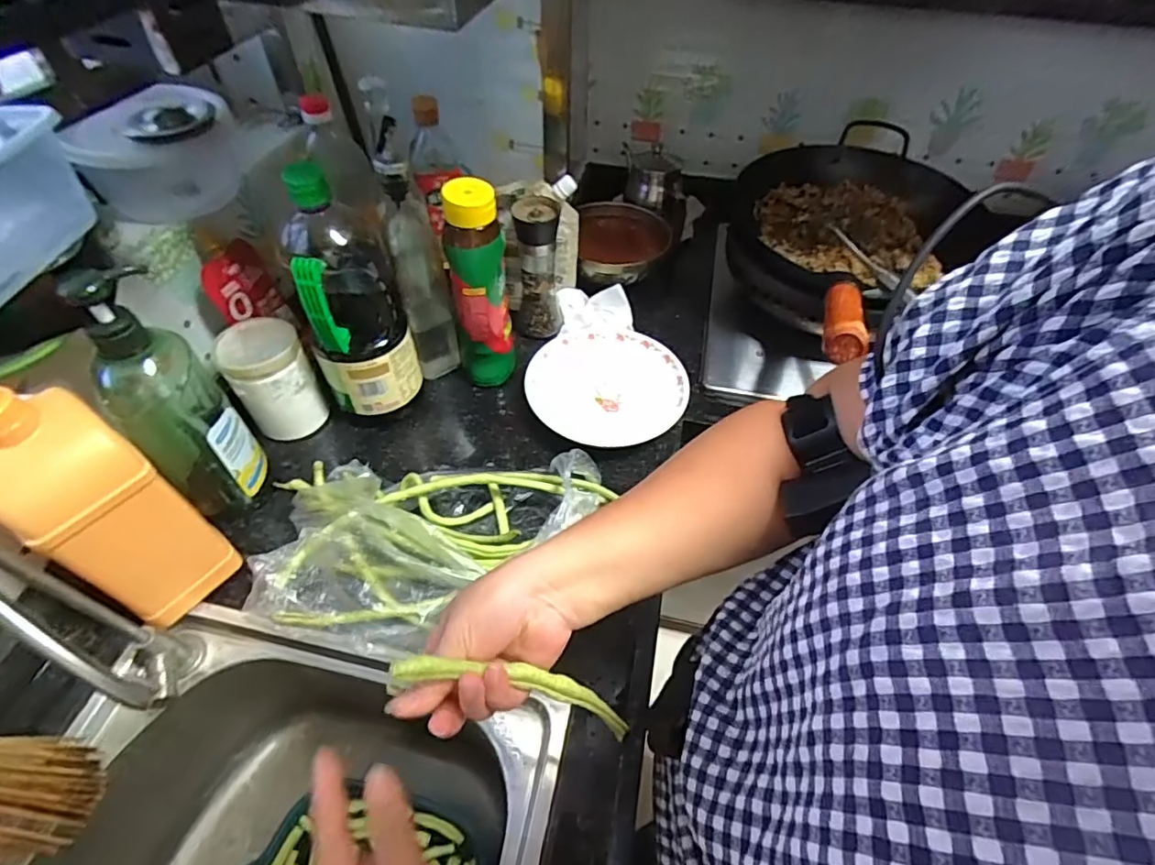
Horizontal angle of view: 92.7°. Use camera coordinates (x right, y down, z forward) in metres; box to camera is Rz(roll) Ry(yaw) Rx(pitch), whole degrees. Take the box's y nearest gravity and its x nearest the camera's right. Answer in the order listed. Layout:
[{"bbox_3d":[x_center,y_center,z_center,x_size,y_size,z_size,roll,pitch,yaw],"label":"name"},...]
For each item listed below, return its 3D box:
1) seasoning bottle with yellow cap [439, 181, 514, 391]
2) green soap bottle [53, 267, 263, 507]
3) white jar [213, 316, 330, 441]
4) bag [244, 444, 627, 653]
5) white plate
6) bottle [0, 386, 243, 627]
[{"bbox_3d":[-0.114,-0.159,0.649,0.067,0.250,0.065,-10,51,-15],"label":"seasoning bottle with yellow cap"},{"bbox_3d":[-0.371,-0.037,0.500,0.081,0.255,0.089,-27,57,-26],"label":"green soap bottle"},{"bbox_3d":[-0.348,-0.058,0.635,0.083,0.125,0.081,3,49,-4],"label":"white jar"},{"bbox_3d":[-0.142,0.101,0.543,0.320,0.070,0.199,6,49,-2],"label":"bag"},{"bbox_3d":[0.035,-0.064,0.708,0.195,0.049,0.175,0,49,-7],"label":"white plate"},{"bbox_3d":[-0.379,0.056,0.438,0.074,0.281,0.093,29,52,17],"label":"bottle"}]

